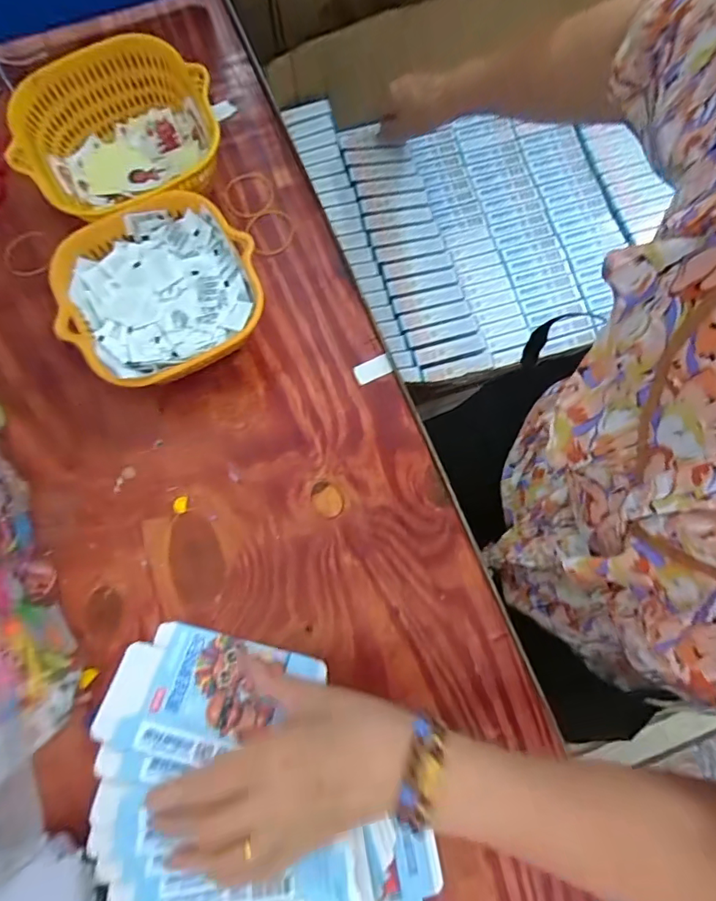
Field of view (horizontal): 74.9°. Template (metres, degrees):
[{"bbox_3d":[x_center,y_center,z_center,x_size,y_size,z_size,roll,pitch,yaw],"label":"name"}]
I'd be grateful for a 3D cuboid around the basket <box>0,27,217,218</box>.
[{"bbox_3d":[-0.194,-0.254,0.397,0.156,0.068,0.149,-38,83,-7],"label":"basket"}]

